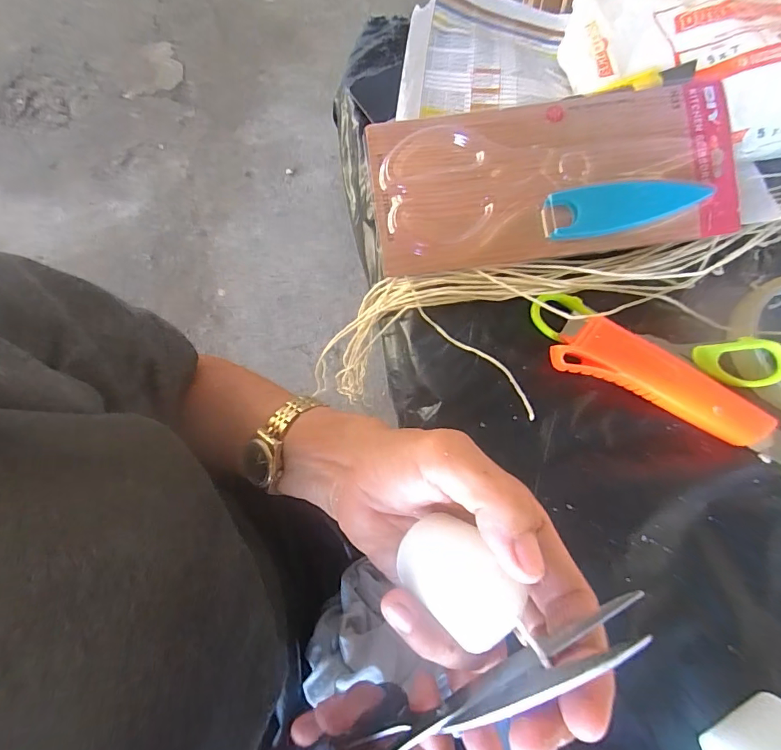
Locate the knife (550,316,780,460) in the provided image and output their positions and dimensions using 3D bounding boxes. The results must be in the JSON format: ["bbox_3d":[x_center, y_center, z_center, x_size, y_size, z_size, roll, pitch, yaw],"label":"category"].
[{"bbox_3d":[0.170,0.006,0.269,0.139,0.019,0.032,26,72,7],"label":"knife"}]

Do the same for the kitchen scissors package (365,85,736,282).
[{"bbox_3d":[0.109,-0.130,0.294,0.237,0.019,0.104,-9,90,-2],"label":"kitchen scissors package"}]

